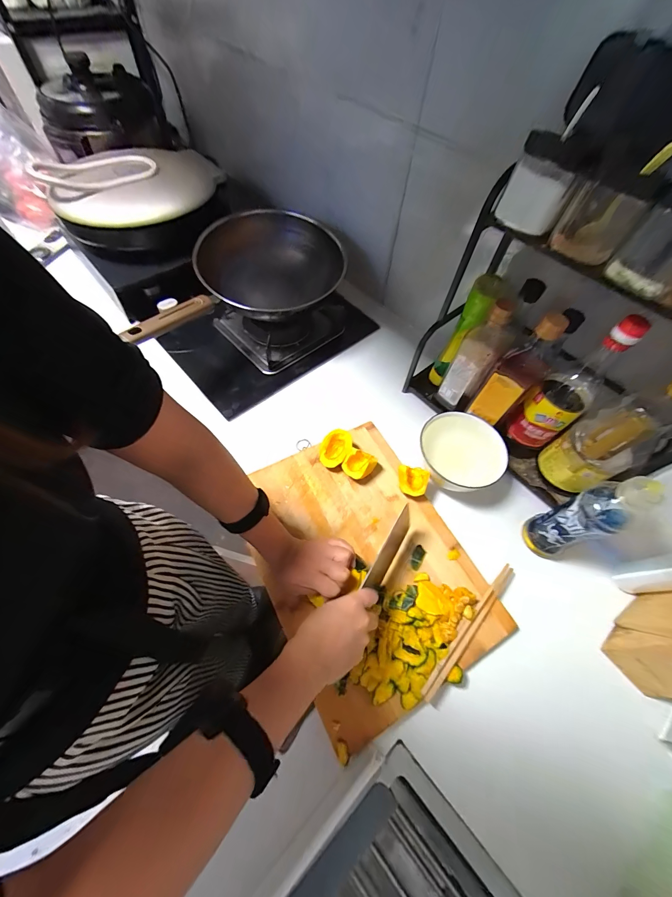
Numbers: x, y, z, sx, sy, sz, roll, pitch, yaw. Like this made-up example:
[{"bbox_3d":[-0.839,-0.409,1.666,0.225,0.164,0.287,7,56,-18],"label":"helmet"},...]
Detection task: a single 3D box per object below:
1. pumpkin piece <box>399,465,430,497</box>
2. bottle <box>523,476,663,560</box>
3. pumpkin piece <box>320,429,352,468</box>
[{"bbox_3d":[0.132,0.058,0.578,0.053,0.036,0.054,20,61,7],"label":"pumpkin piece"},{"bbox_3d":[0.359,0.099,0.473,0.057,0.212,0.058,-19,63,-14],"label":"bottle"},{"bbox_3d":[-0.001,0.004,0.599,0.052,0.040,0.066,12,60,3],"label":"pumpkin piece"}]

